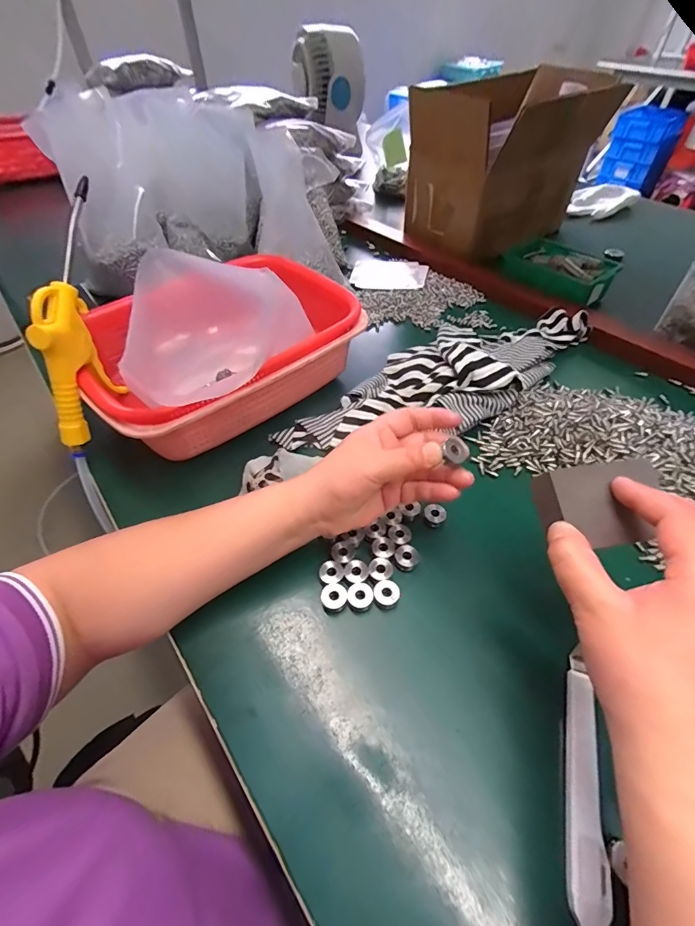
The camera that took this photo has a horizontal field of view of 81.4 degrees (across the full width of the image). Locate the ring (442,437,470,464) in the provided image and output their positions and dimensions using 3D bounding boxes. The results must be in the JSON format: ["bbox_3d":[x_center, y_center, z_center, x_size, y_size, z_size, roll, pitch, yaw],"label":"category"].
[{"bbox_3d":[0.077,-0.010,0.290,0.023,0.004,0.018,28,74,-19],"label":"ring"}]

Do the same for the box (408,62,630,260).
[{"bbox_3d":[0.263,-0.499,0.692,0.276,0.197,0.182,-26,54,-21],"label":"box"}]

